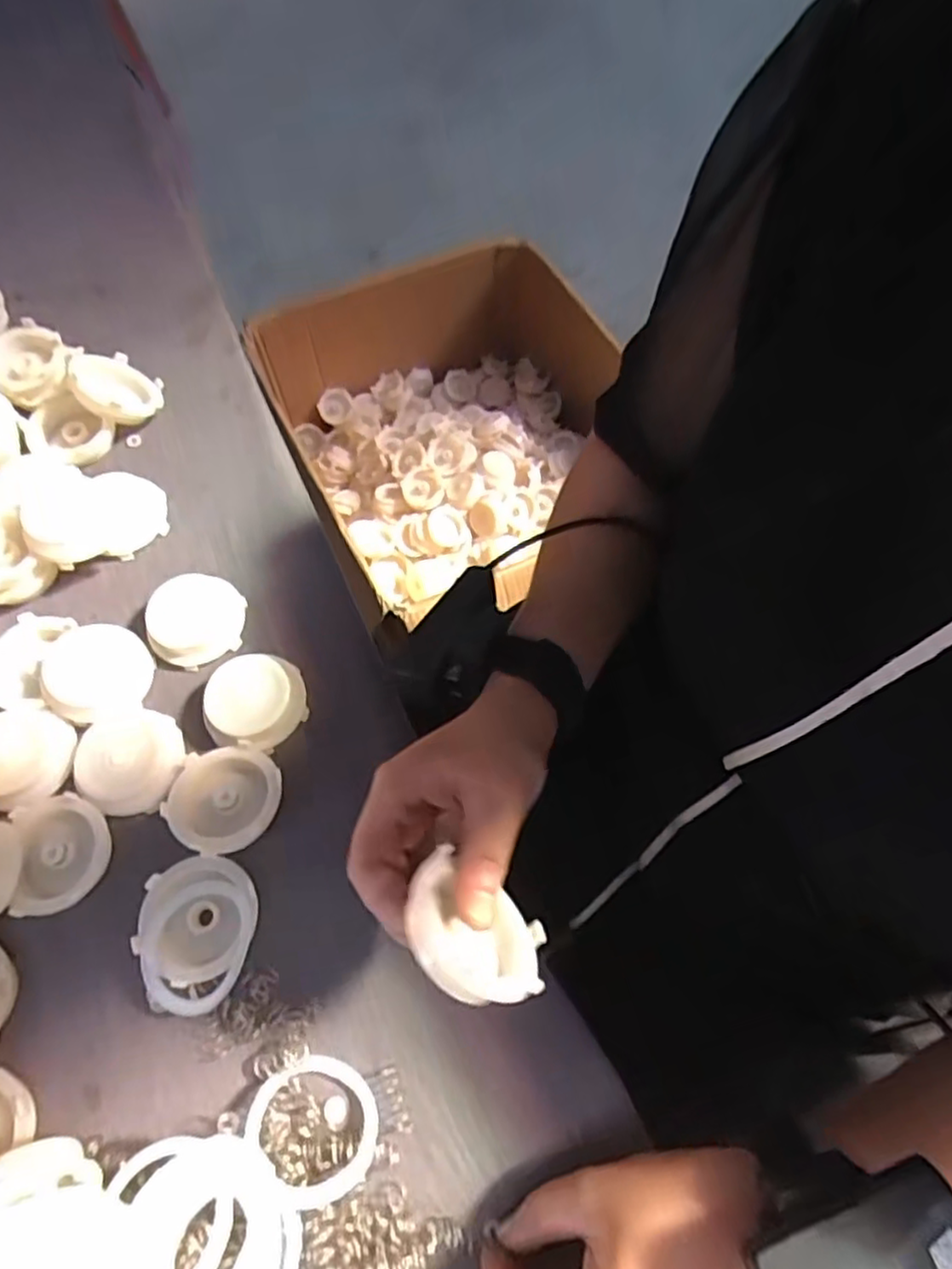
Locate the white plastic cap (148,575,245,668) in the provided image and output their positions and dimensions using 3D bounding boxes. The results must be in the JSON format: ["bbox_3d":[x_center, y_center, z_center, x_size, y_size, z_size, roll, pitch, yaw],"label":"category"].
[{"bbox_3d":[-0.158,-0.010,0.379,0.052,0.024,0.046,-41,73,-15],"label":"white plastic cap"}]

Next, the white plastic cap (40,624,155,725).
[{"bbox_3d":[-0.209,0.022,0.370,0.050,0.021,0.053,0,67,0],"label":"white plastic cap"}]

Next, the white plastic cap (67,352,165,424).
[{"bbox_3d":[-0.231,-0.158,0.432,0.052,0.015,0.052,15,47,-36],"label":"white plastic cap"}]

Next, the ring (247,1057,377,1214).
[{"bbox_3d":[-0.069,0.208,0.284,0.052,0.007,0.052,6,43,-5],"label":"ring"}]

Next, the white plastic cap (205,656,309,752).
[{"bbox_3d":[-0.117,0.035,0.360,0.048,0.019,0.050,0,67,0],"label":"white plastic cap"}]

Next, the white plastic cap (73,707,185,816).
[{"bbox_3d":[-0.179,0.064,0.348,0.047,0.016,0.053,-6,68,-3],"label":"white plastic cap"}]

